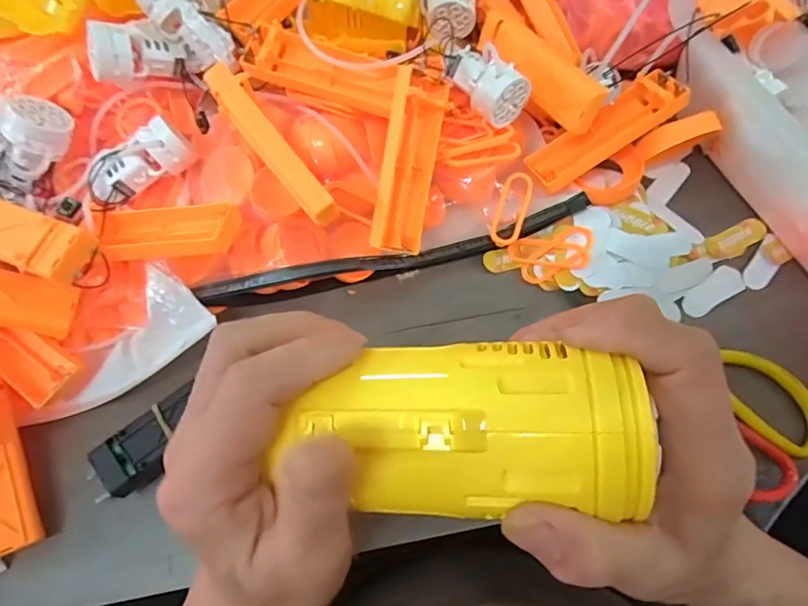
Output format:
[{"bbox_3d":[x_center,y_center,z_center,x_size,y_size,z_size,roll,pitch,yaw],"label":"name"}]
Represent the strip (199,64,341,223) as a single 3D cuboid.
[{"bbox_3d":[-0.082,-0.095,0.294,0.019,0.017,0.113,-38,89,-13],"label":"strip"}]

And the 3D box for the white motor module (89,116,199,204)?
[{"bbox_3d":[-0.175,-0.095,0.315,0.067,0.025,0.033,-33,73,-11],"label":"white motor module"}]

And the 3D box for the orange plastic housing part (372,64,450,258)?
[{"bbox_3d":[0.003,-0.087,0.310,0.031,0.024,0.108,10,99,4],"label":"orange plastic housing part"}]

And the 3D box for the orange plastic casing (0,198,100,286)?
[{"bbox_3d":[-0.235,-0.042,0.283,0.110,0.025,0.033,21,71,8],"label":"orange plastic casing"}]

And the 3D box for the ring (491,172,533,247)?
[{"bbox_3d":[0.076,-0.067,0.342,0.021,0.004,0.054,16,82,6],"label":"ring"}]

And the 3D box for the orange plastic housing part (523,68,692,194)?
[{"bbox_3d":[0.142,-0.121,0.345,0.109,0.026,0.033,-32,72,6],"label":"orange plastic housing part"}]

